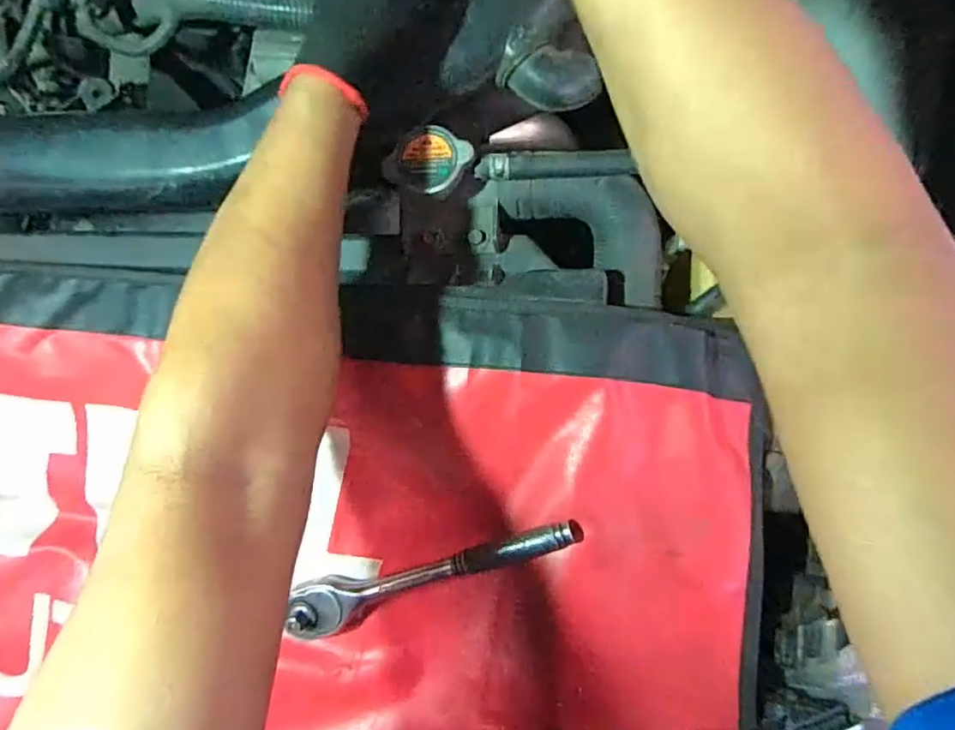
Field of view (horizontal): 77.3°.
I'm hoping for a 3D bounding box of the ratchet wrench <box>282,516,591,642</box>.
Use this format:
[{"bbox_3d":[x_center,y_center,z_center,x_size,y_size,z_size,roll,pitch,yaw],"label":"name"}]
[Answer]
[{"bbox_3d":[-0.029,0.127,0.372,0.187,0.023,0.036,-23,82,5],"label":"ratchet wrench"}]

